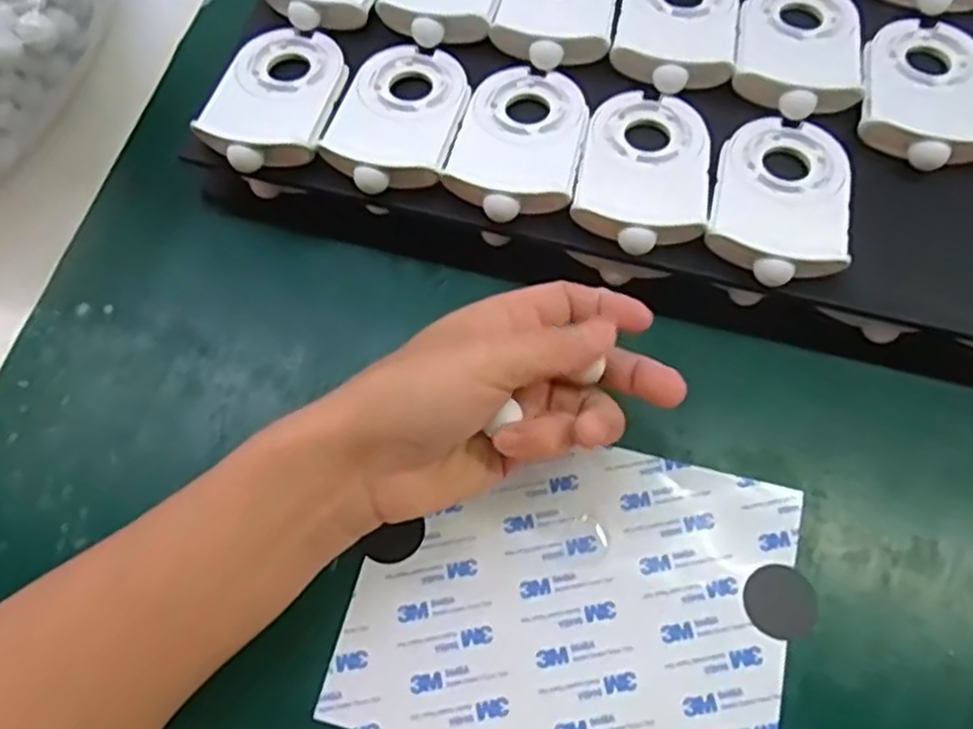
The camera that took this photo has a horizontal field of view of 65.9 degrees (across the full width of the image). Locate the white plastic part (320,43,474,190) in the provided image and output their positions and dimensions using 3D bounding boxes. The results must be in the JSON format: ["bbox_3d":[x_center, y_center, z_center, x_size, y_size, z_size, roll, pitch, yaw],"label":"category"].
[{"bbox_3d":[-0.040,-0.126,0.359,0.059,0.009,0.083,12,68,7],"label":"white plastic part"}]

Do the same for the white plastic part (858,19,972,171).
[{"bbox_3d":[0.209,-0.130,0.352,0.059,0.013,0.089,14,68,8],"label":"white plastic part"}]

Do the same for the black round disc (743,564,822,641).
[{"bbox_3d":[0.120,0.096,0.304,0.029,0.004,0.028,-1,67,2],"label":"black round disc"}]

